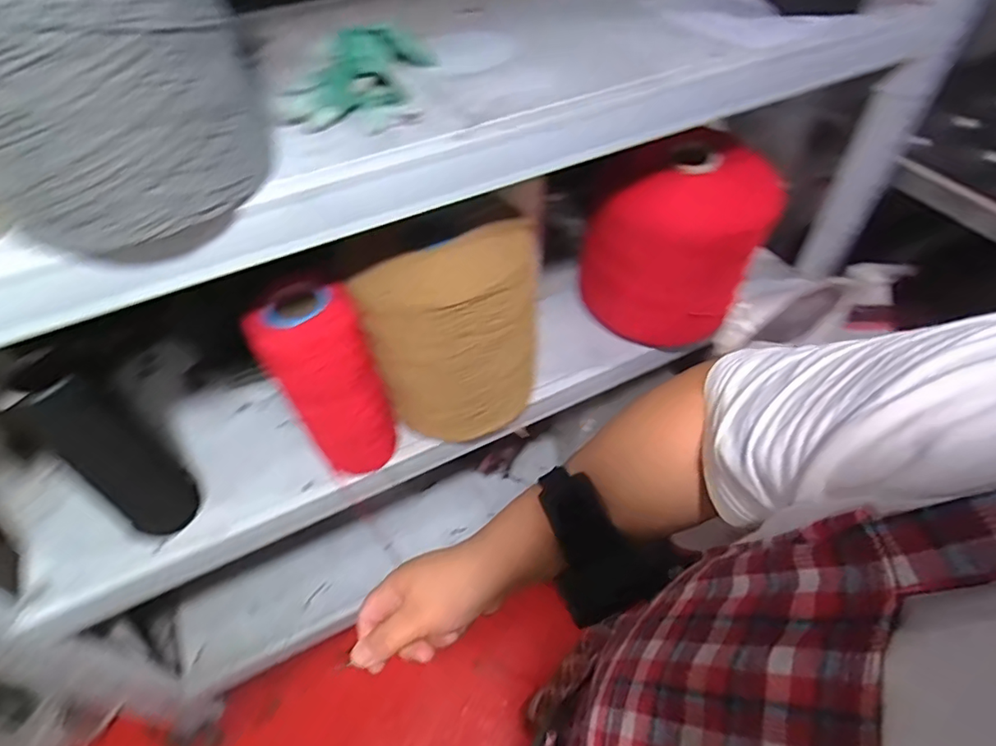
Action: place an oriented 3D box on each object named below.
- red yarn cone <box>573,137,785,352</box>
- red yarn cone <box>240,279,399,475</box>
[{"bbox_3d":[0.276,-0.209,0.877,0.232,0.288,0.188,16,54,13],"label":"red yarn cone"},{"bbox_3d":[-0.214,0.025,0.716,0.121,0.283,0.107,19,54,15],"label":"red yarn cone"}]

